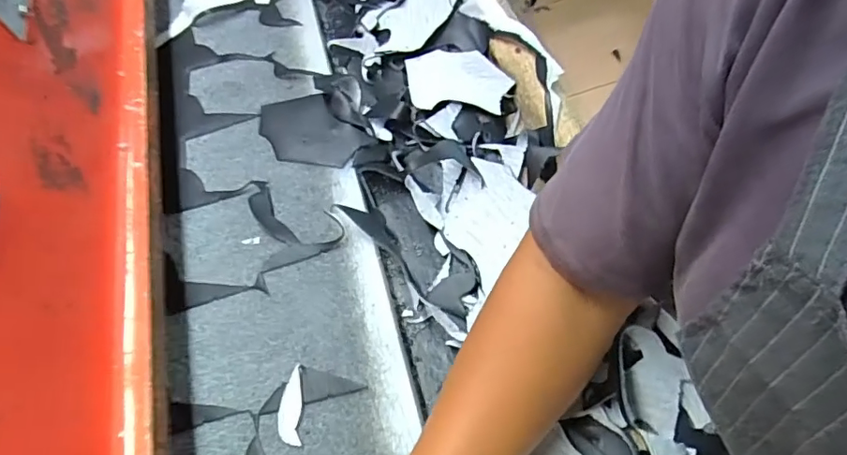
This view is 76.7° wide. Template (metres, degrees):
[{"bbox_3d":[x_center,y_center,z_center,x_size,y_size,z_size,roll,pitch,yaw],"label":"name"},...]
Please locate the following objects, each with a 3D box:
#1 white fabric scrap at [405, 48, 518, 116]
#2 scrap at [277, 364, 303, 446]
[{"bbox_3d":[0.036,-0.169,0.611,0.126,0.020,0.096,11,63,16],"label":"white fabric scrap"},{"bbox_3d":[-0.109,0.146,0.440,0.017,0.007,0.061,-8,59,5],"label":"scrap"}]

